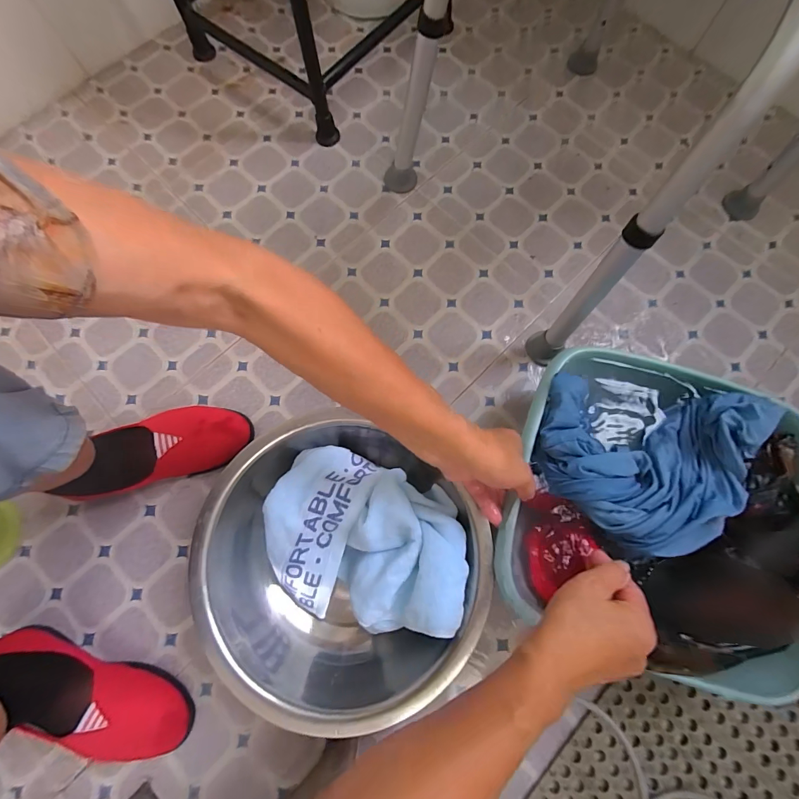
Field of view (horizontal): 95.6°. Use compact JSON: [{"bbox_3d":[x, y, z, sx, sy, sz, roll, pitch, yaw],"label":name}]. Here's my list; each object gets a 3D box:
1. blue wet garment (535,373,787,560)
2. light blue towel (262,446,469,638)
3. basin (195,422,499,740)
[{"bbox_3d":[0.249,0.065,0.369,0.191,0.058,0.171,12,76,3],"label":"blue wet garment"},{"bbox_3d":[-0.042,0.174,0.431,0.235,0.070,0.186,19,76,5],"label":"light blue towel"},{"bbox_3d":[-0.081,0.187,0.440,0.308,0.094,0.293,0,77,2],"label":"basin"}]

